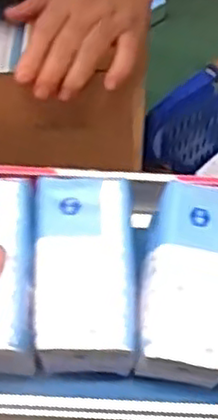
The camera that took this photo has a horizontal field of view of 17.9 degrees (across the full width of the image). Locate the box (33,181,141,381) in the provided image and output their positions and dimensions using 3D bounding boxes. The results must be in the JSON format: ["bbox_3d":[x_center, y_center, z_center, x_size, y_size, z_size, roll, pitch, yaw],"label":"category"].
[{"bbox_3d":[-0.019,0.050,0.488,0.075,0.083,0.124,-2,66,0],"label":"box"}]

